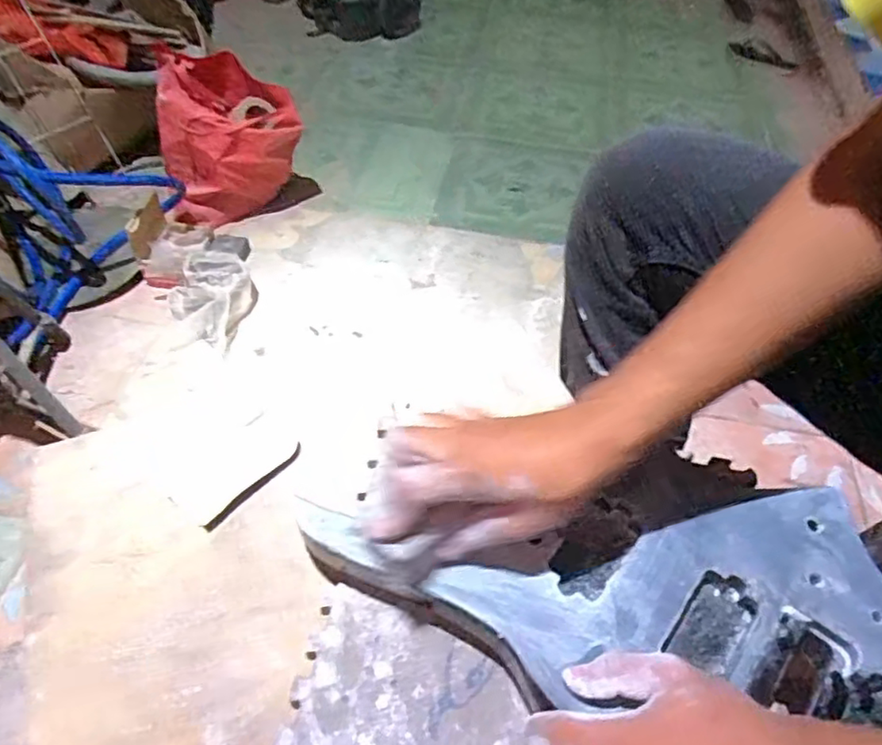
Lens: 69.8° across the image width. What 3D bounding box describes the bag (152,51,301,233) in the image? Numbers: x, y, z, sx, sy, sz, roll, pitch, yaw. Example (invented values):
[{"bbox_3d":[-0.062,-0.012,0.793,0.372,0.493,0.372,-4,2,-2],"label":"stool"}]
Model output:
[{"bbox_3d":[-0.423,-0.462,1.283,0.271,0.296,0.140,-12,52,-12],"label":"bag"}]

